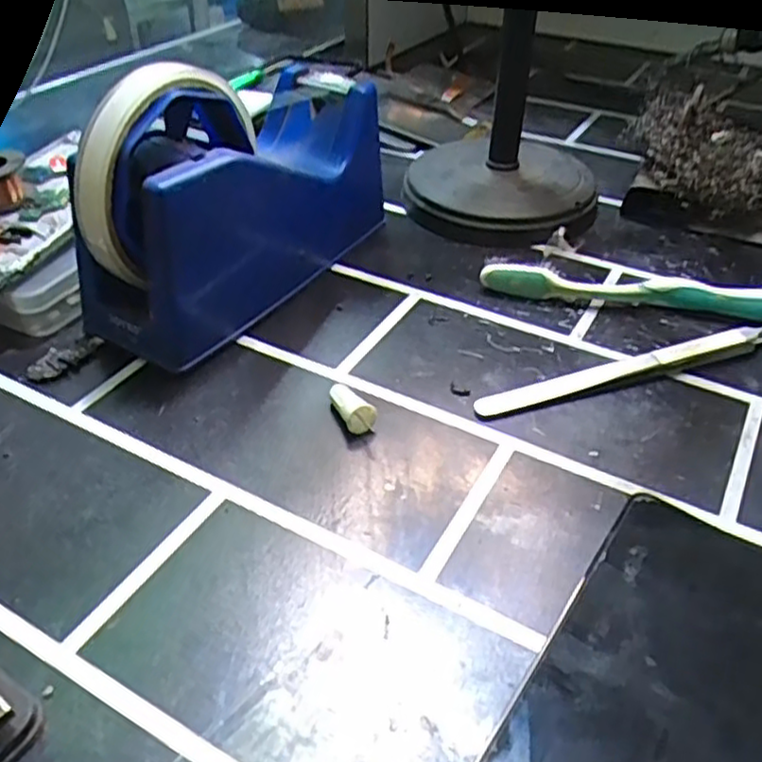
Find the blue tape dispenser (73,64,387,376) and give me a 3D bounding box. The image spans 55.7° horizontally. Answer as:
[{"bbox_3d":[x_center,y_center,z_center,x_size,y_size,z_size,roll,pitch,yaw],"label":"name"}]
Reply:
[{"bbox_3d":[-0.062,-0.086,0.316,0.055,0.101,0.157,21,44,24],"label":"blue tape dispenser"}]

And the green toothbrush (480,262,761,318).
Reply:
[{"bbox_3d":[0.138,-0.036,0.320,0.183,0.017,0.013,8,40,10],"label":"green toothbrush"}]

